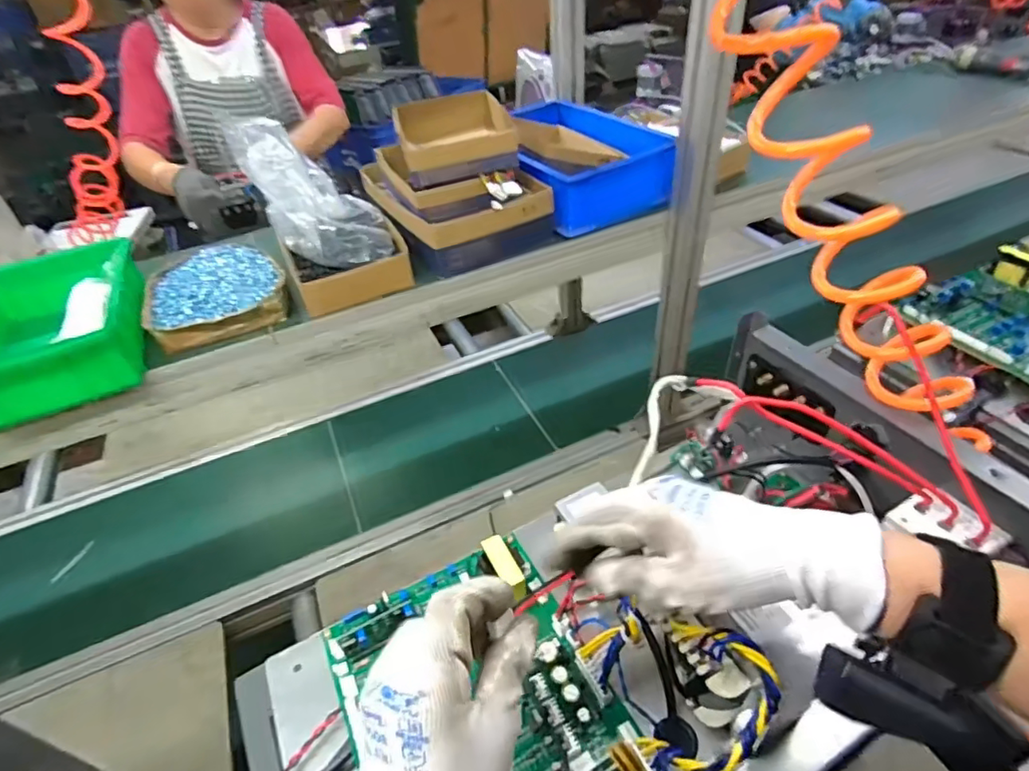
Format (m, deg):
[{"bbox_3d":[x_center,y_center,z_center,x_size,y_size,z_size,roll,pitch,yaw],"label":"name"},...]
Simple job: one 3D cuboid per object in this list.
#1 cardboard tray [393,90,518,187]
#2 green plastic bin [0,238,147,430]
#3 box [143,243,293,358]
[{"bbox_3d":[-0.079,-0.327,0.715,0.137,0.048,0.194,-11,42,-5],"label":"cardboard tray"},{"bbox_3d":[-0.510,-0.060,0.607,0.186,0.080,0.235,-23,44,-18],"label":"green plastic bin"},{"bbox_3d":[-0.368,-0.119,0.678,0.149,0.032,0.190,-23,44,-18],"label":"box"}]

